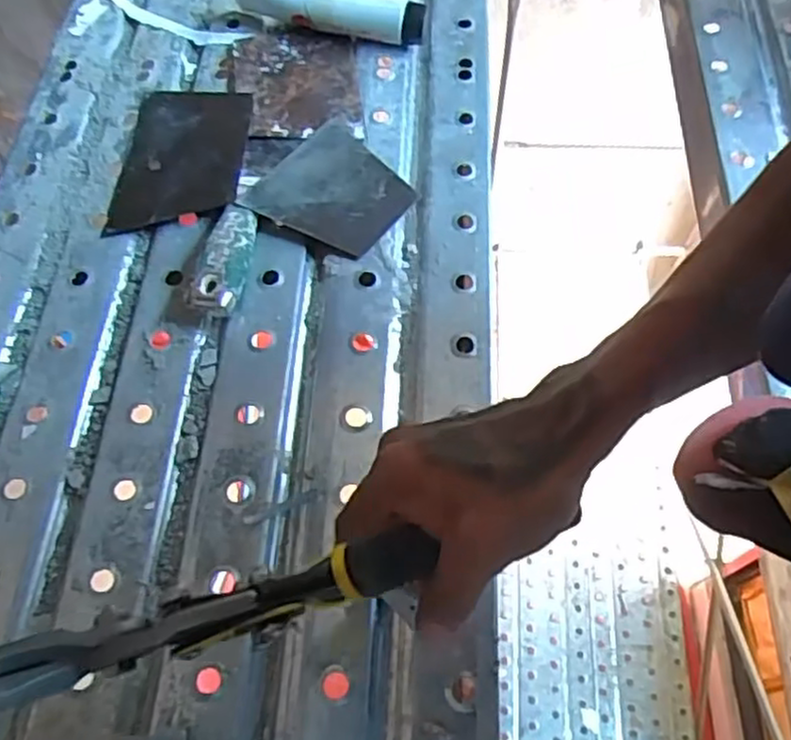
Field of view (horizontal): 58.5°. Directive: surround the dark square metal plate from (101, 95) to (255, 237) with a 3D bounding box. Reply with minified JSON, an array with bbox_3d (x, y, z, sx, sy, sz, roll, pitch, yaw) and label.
[{"bbox_3d":[-0.164,-0.169,0.546,0.097,0.005,0.142,-5,59,9],"label":"dark square metal plate"}]

